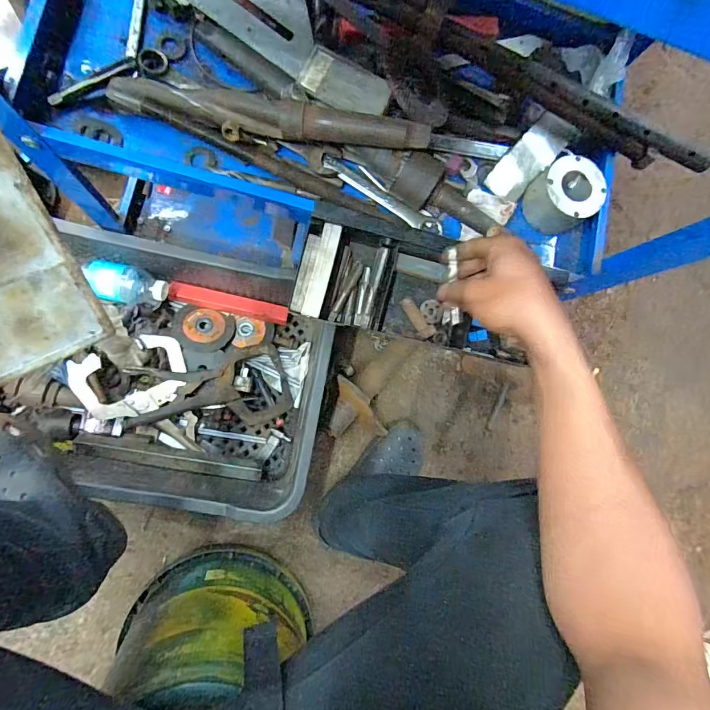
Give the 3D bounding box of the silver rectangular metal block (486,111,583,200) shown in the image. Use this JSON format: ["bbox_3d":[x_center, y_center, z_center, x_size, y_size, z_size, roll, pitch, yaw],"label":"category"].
[{"bbox_3d":[0.217,-0.243,0.506,0.049,0.018,0.126,44,79,-5],"label":"silver rectangular metal block"}]

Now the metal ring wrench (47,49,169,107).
[{"bbox_3d":[-0.253,-0.286,0.423,0.120,0.014,0.027,-28,91,-12],"label":"metal ring wrench"}]

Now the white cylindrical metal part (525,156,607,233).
[{"bbox_3d":[0.250,-0.191,0.496,0.075,0.051,0.073,1,85,-11],"label":"white cylindrical metal part"}]

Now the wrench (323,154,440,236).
[{"bbox_3d":[0.032,-0.182,0.477,0.155,0.011,0.021,29,80,-8],"label":"wrench"}]

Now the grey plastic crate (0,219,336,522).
[{"bbox_3d":[-0.316,0.021,0.647,0.515,0.192,0.360,12,83,-10],"label":"grey plastic crate"}]

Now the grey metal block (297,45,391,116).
[{"bbox_3d":[-0.010,-0.282,0.434,0.098,0.012,0.046,30,103,12],"label":"grey metal block"}]

